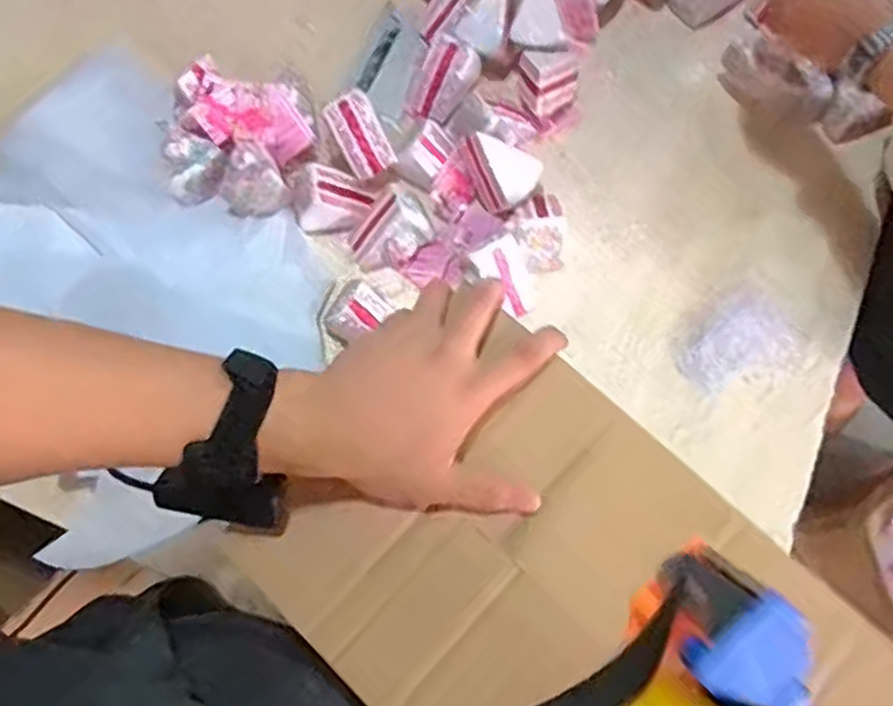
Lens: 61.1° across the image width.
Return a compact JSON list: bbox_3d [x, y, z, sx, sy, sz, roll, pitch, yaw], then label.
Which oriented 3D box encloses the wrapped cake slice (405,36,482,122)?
[{"bbox_3d":[-0.005,-0.317,0.877,0.063,0.050,0.088,40,76,11],"label":"wrapped cake slice"}]

